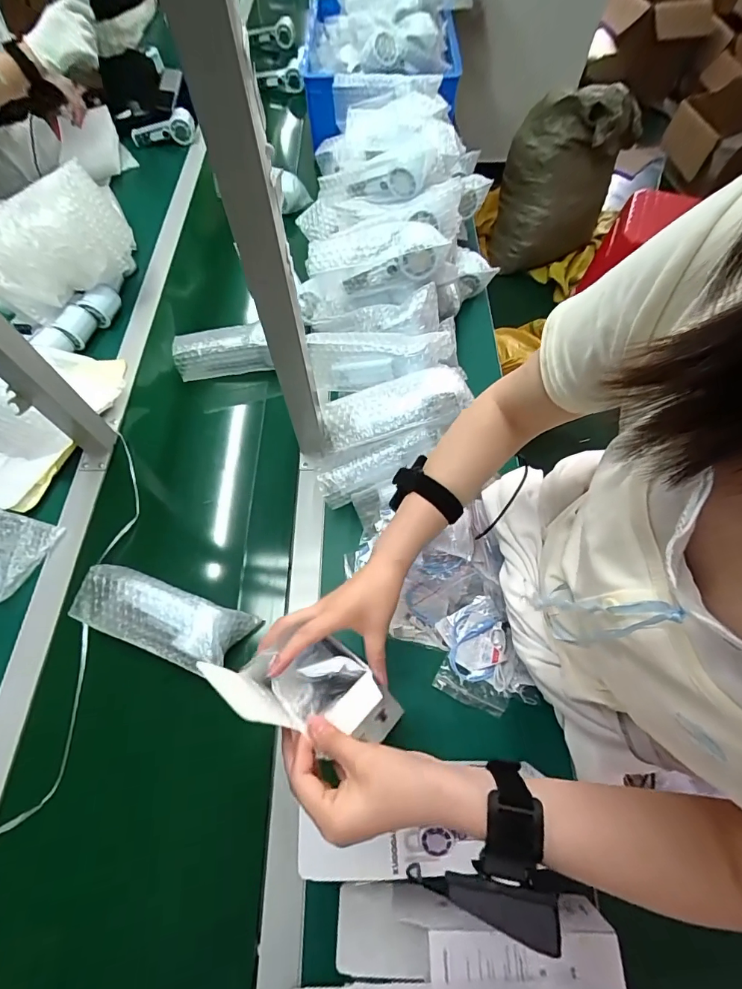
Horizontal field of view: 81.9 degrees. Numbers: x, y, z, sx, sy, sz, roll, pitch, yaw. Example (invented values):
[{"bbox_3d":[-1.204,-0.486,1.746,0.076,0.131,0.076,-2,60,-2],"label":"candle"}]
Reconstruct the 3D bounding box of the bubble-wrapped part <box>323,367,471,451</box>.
[{"bbox_3d":[0.035,-0.122,0.583,0.196,0.043,0.080,-15,63,-9],"label":"bubble-wrapped part"}]

